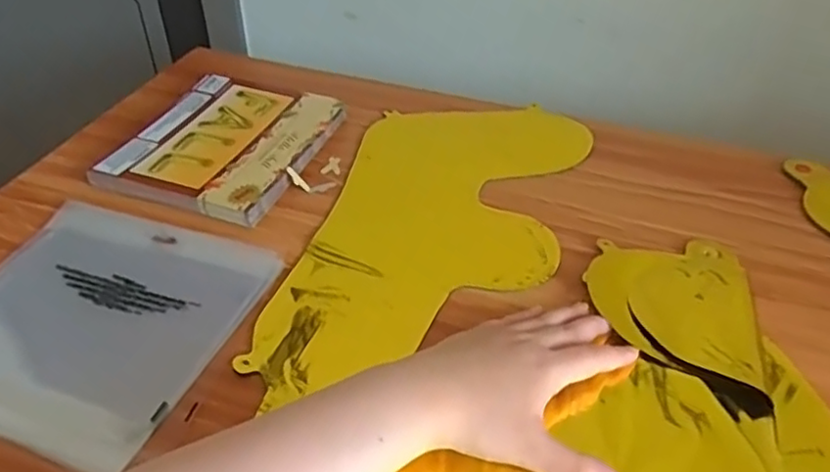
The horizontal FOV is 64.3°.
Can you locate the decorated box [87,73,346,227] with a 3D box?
[{"bbox_3d":[-0.178,-0.088,0.629,0.161,0.025,0.190,13,43,15],"label":"decorated box"}]

